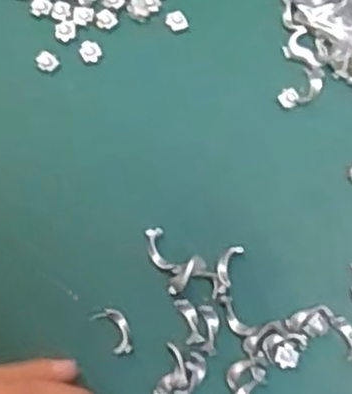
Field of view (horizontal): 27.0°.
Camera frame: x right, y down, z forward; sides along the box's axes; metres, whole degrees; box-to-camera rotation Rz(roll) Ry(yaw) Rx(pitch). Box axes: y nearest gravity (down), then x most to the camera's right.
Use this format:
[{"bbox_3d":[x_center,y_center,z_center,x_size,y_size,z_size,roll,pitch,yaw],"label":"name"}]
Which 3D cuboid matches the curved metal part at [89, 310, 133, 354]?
[{"bbox_3d":[-0.025,0.055,0.300,0.011,0.004,0.020,-32,78,-9],"label":"curved metal part"}]

